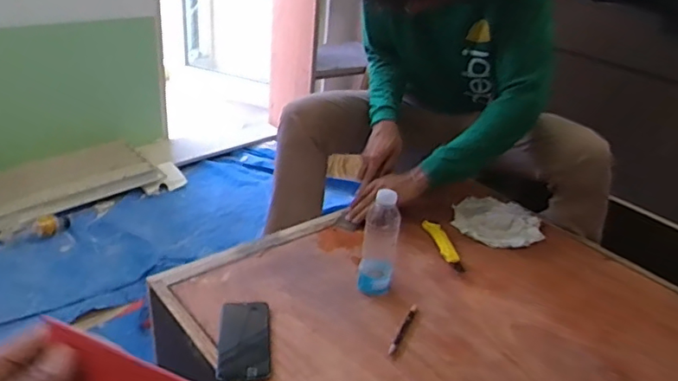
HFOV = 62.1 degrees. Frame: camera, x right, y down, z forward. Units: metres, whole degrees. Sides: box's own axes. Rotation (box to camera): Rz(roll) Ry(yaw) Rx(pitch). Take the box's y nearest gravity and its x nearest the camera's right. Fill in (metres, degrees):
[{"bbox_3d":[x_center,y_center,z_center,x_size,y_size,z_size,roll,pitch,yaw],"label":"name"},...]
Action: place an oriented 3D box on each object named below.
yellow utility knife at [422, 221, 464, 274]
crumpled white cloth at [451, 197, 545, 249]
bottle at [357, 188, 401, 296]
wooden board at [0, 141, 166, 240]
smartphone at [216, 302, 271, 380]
[{"bbox_3d":[0.207,0.104,1.126,0.034,0.014,0.168,-2,29,-12],"label":"yellow utility knife"},{"bbox_3d":[0.348,0.063,1.202,0.207,0.025,0.178,-10,32,-25],"label":"crumpled white cloth"},{"bbox_3d":[0.069,0.091,0.944,0.059,0.171,0.052,8,29,6],"label":"bottle"},{"bbox_3d":[-0.865,-0.019,1.797,0.266,0.075,0.522,29,36,36],"label":"wooden board"},{"bbox_3d":[-0.141,0.220,0.842,0.073,0.010,0.151,1,29,-8],"label":"smartphone"}]

